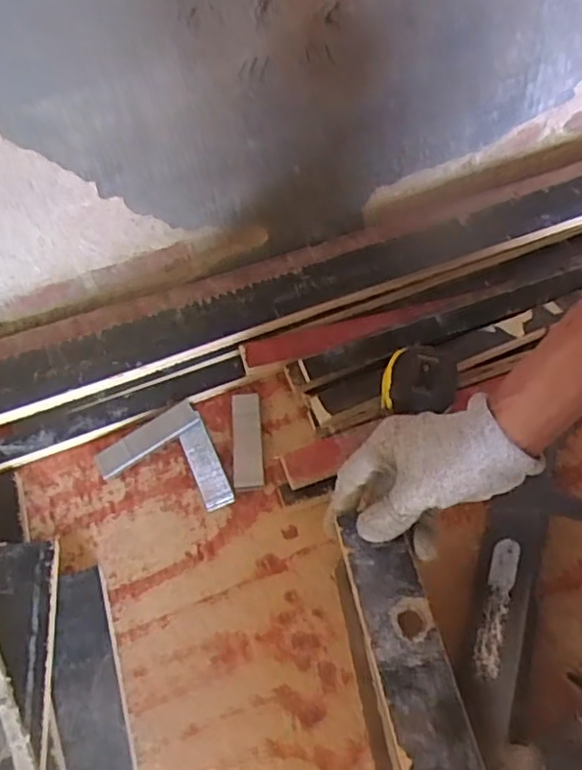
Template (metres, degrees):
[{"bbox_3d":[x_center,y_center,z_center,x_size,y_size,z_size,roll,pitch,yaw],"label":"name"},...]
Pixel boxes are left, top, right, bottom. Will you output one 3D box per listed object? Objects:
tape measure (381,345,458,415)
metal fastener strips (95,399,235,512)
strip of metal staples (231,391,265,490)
[{"bbox_3d":[0.108,0.002,0.539,0.060,0.047,0.060,0,52,6],"label":"tape measure"},{"bbox_3d":[-0.117,0.074,0.565,0.100,0.013,0.109,-21,58,-12],"label":"metal fastener strips"},{"bbox_3d":[-0.041,0.049,0.588,0.026,0.011,0.101,-4,56,-1],"label":"strip of metal staples"}]

